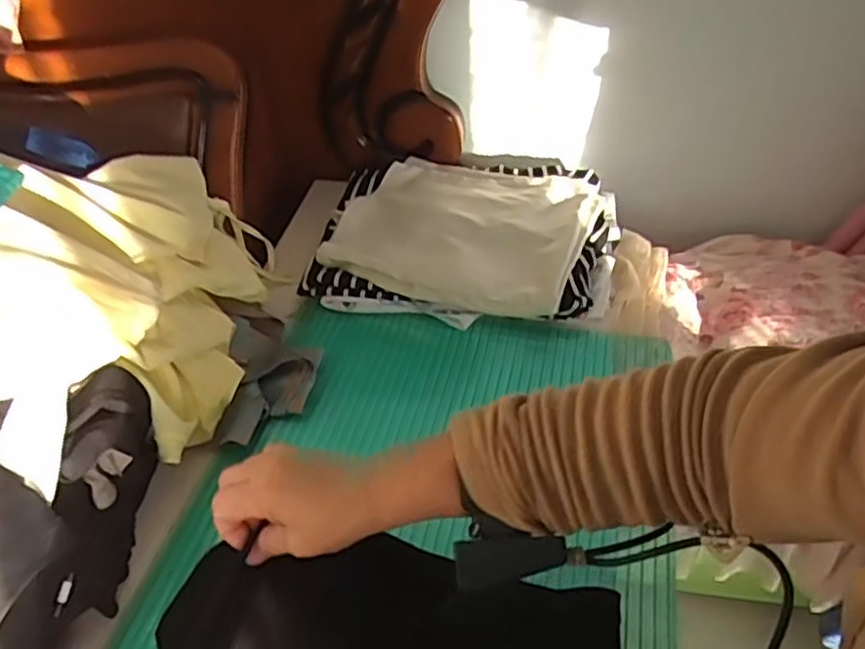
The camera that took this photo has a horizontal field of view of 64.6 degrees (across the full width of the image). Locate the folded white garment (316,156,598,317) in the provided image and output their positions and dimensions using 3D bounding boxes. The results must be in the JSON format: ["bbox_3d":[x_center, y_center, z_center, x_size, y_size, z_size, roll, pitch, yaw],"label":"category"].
[{"bbox_3d":[0.038,-0.121,0.850,0.284,0.035,0.253,12,44,17],"label":"folded white garment"}]

